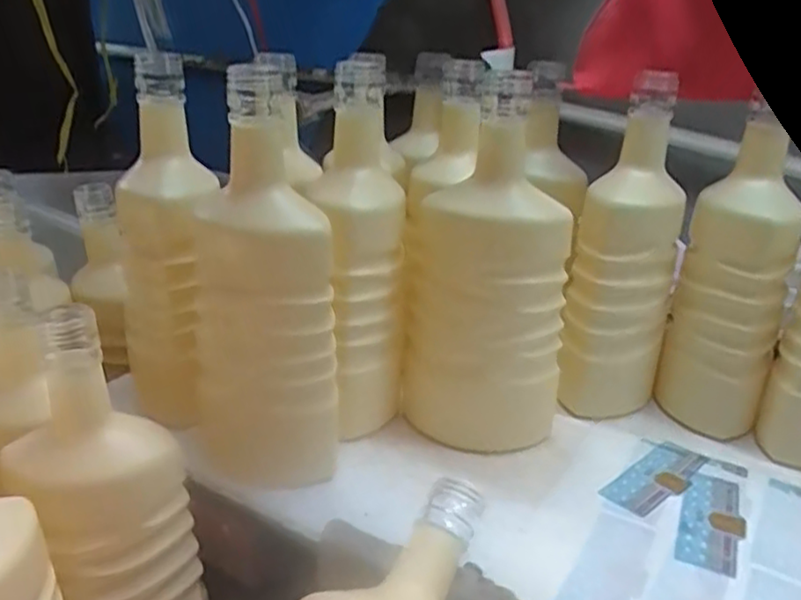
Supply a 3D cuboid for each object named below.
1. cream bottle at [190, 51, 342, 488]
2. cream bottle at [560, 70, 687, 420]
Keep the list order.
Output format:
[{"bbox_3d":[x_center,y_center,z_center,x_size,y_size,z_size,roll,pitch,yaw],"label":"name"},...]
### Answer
[{"bbox_3d":[-0.083,-0.003,0.417,0.085,0.242,0.073,-4,23,-14],"label":"cream bottle"},{"bbox_3d":[0.161,-0.027,0.504,0.072,0.237,0.062,7,23,14],"label":"cream bottle"}]

